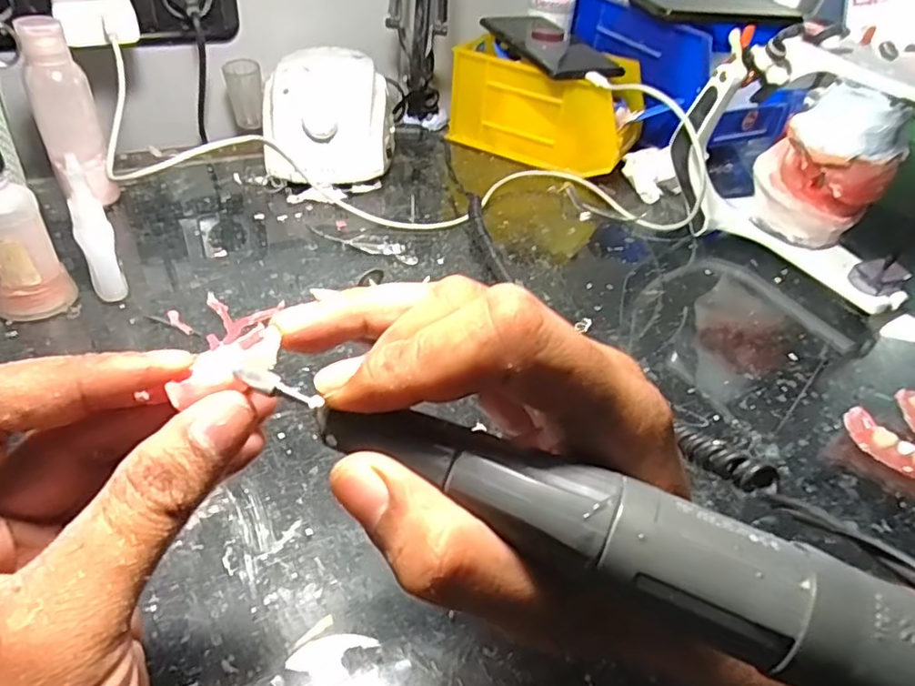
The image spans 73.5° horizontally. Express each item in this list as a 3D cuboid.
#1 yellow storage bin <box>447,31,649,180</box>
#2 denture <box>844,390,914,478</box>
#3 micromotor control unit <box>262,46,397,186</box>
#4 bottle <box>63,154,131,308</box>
[{"bbox_3d":[0.088,-0.230,0.597,0.169,0.088,0.092,24,43,18],"label":"yellow storage bin"},{"bbox_3d":[0.255,0.054,0.346,0.058,0.017,0.049,-14,45,-23],"label":"denture"},{"bbox_3d":[-0.108,-0.194,0.533,0.107,0.080,0.128,0,41,-9],"label":"micromotor control unit"},{"bbox_3d":[-0.212,-0.063,0.358,0.019,0.085,0.017,-20,48,-28],"label":"bottle"}]

